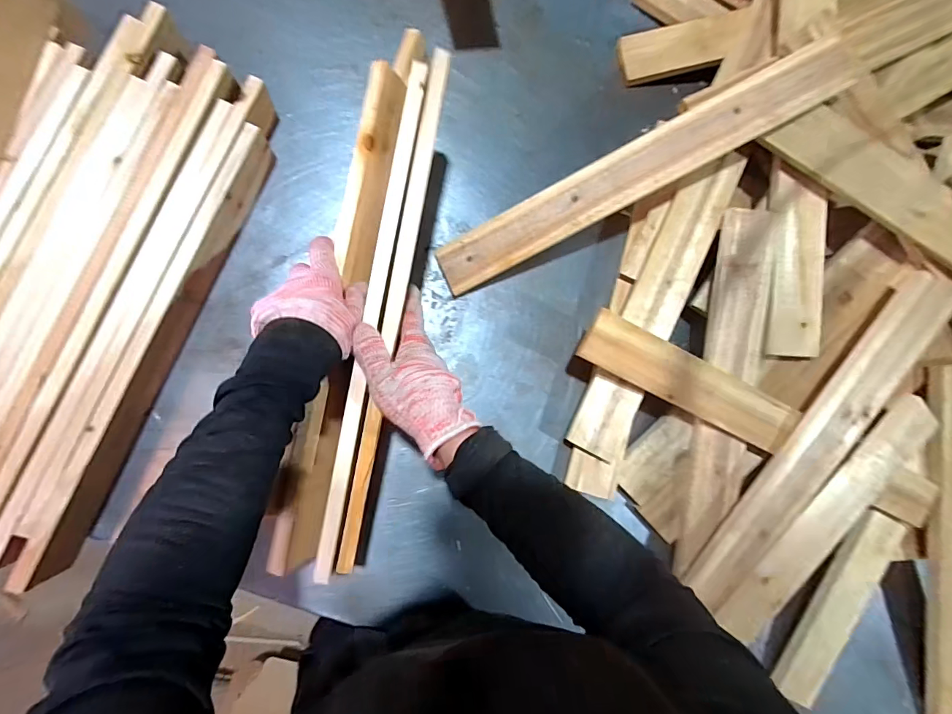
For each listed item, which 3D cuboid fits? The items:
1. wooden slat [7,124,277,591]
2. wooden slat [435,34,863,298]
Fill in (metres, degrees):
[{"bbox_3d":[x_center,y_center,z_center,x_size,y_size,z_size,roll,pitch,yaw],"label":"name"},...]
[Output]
[{"bbox_3d":[-0.325,-0.015,0.441,0.025,0.071,0.471,23,83,-6],"label":"wooden slat"},{"bbox_3d":[0.178,-0.207,0.479,0.481,0.015,0.061,-27,91,7],"label":"wooden slat"}]

